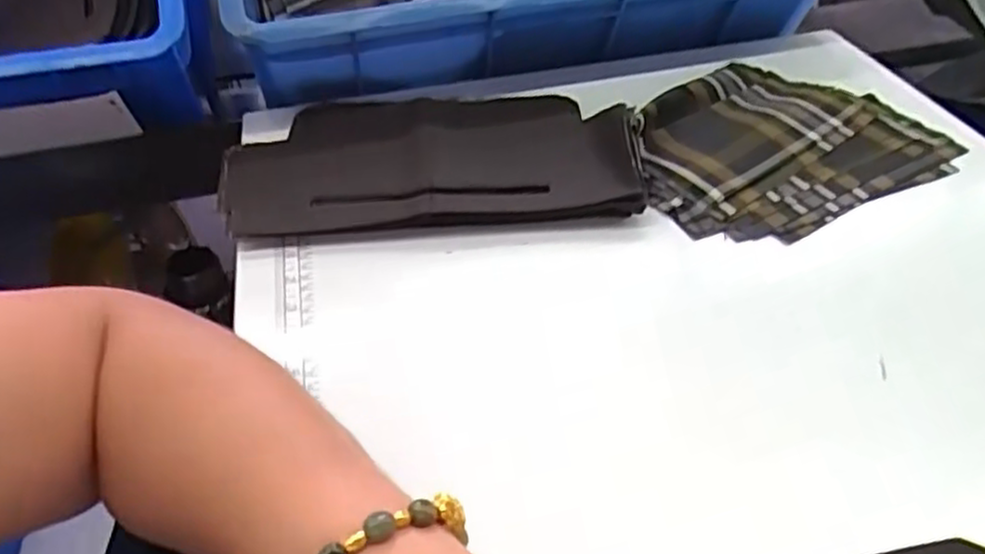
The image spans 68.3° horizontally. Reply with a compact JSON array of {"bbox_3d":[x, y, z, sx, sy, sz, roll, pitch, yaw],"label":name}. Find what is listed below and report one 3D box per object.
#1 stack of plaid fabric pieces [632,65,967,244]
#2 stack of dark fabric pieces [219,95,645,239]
[{"bbox_3d":[0.203,-0.106,0.530,0.224,0.025,0.173,-19,45,-19],"label":"stack of plaid fabric pieces"},{"bbox_3d":[-0.050,-0.094,0.527,0.285,0.025,0.168,-4,42,-2],"label":"stack of dark fabric pieces"}]

